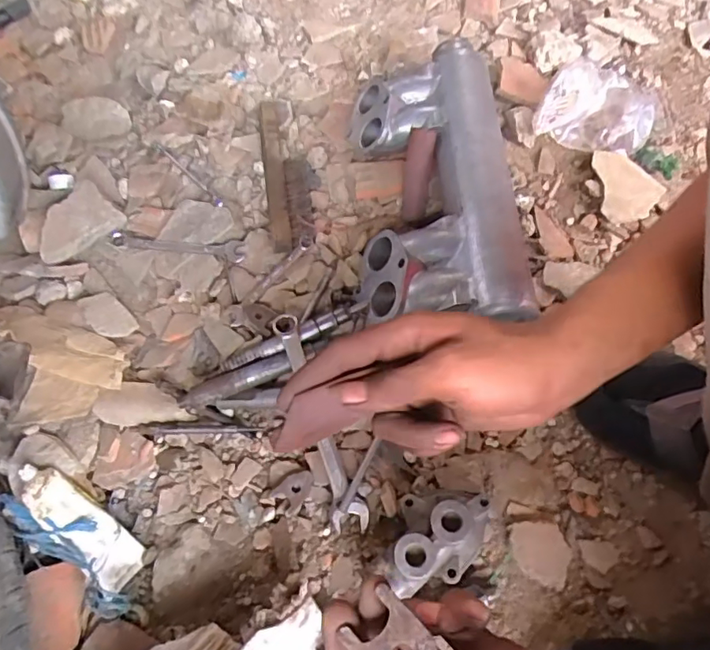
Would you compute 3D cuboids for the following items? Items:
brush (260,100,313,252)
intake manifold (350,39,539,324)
[{"bbox_3d":[-0.083,-0.192,0.653,0.045,0.035,0.247,-8,63,-3],"label":"brush"},{"bbox_3d":[0.083,-0.153,0.603,0.156,0.088,0.350,-3,63,-1],"label":"intake manifold"}]

